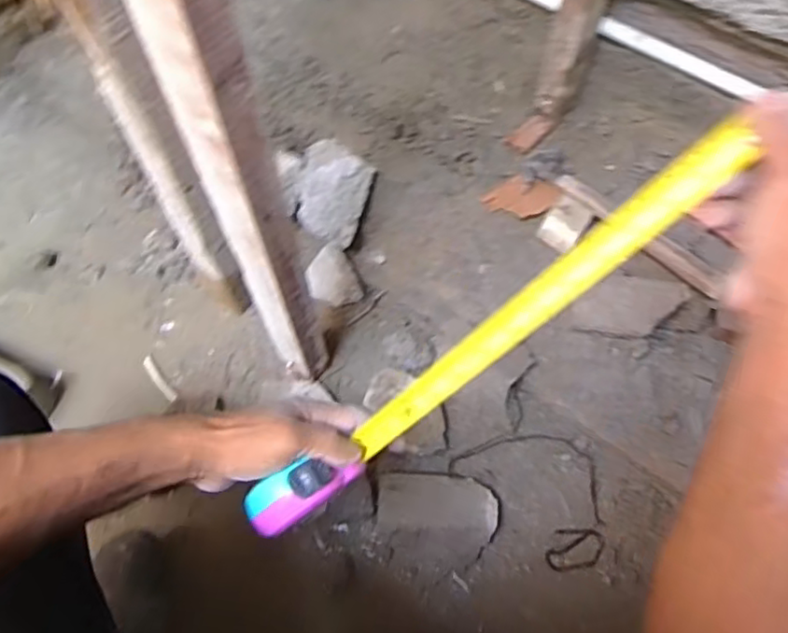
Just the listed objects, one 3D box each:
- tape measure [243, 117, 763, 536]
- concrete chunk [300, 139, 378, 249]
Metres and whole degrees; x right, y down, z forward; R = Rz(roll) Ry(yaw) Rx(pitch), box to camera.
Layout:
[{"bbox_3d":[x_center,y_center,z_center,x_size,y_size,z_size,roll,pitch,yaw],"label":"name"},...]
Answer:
[{"bbox_3d":[0.058,0.026,0.438,0.407,0.060,0.036,-41,65,18],"label":"tape measure"},{"bbox_3d":[-0.082,-0.168,0.889,0.088,0.068,0.145,9,63,5],"label":"concrete chunk"}]

